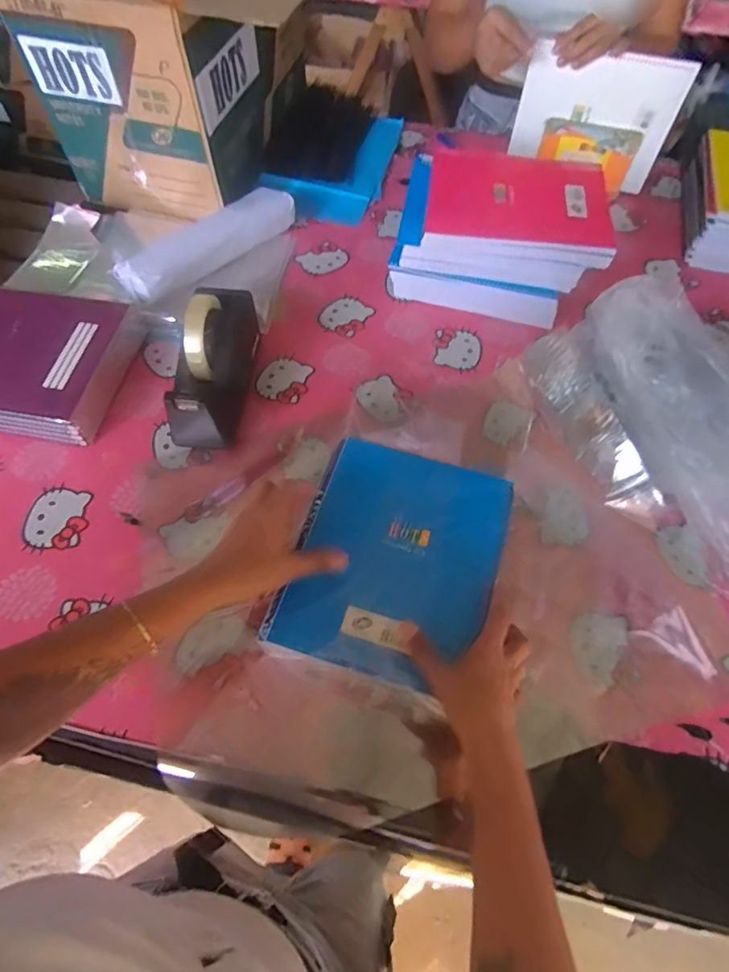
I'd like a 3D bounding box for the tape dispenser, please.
[{"bbox_3d":[-0.193,-0.155,0.656,0.075,0.128,0.210,8,60,4],"label":"tape dispenser"}]

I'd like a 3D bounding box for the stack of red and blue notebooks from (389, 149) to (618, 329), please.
[{"bbox_3d":[0.199,-0.372,0.781,0.281,0.147,0.191,12,60,6],"label":"stack of red and blue notebooks"}]

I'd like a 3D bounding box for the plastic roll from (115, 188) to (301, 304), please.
[{"bbox_3d":[-0.237,-0.373,0.818,0.074,0.066,0.310,40,67,20],"label":"plastic roll"}]

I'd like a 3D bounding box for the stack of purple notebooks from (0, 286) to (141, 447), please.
[{"bbox_3d":[-0.466,-0.170,0.693,0.263,0.073,0.218,8,60,4],"label":"stack of purple notebooks"}]

